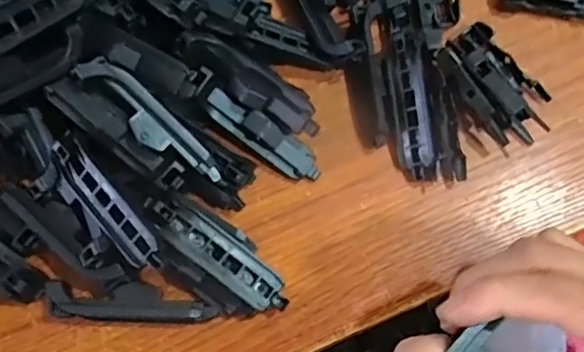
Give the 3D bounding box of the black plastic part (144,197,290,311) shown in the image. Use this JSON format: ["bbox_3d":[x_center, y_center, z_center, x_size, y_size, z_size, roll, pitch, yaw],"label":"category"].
[{"bbox_3d":[-0.033,0.035,0.253,0.073,0.008,0.019,39,78,-4],"label":"black plastic part"}]

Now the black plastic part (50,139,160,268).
[{"bbox_3d":[-0.081,0.012,0.246,0.016,0.010,0.070,-41,80,-11],"label":"black plastic part"}]

